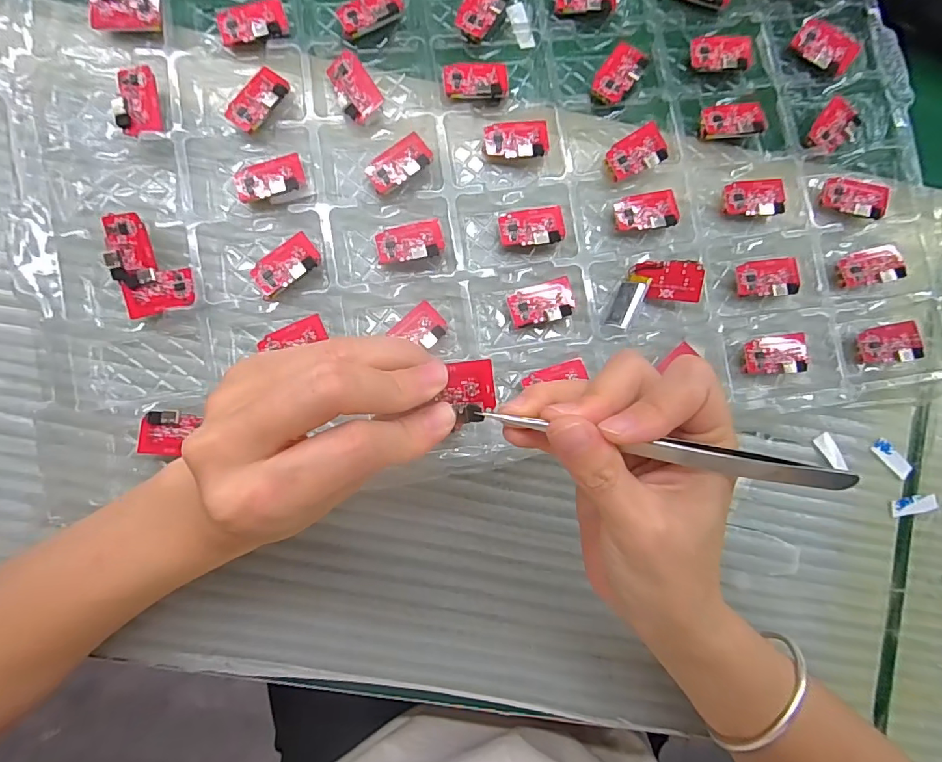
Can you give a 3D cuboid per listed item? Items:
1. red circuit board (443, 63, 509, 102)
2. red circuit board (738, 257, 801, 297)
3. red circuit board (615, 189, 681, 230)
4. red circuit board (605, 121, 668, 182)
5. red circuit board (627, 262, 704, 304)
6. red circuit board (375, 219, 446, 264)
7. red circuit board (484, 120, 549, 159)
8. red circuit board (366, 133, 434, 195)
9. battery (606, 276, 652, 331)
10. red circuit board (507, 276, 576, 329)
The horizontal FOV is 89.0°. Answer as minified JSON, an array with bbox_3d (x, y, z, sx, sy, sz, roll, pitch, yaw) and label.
[{"bbox_3d":[0.003,-0.167,0.270,0.035,0.011,0.021,-5,88,-5],"label":"red circuit board"},{"bbox_3d":[0.168,-0.058,0.272,0.032,0.011,0.021,-3,88,-5],"label":"red circuit board"},{"bbox_3d":[0.098,-0.095,0.270,0.036,0.010,0.021,-8,89,-5],"label":"red circuit board"},{"bbox_3d":[0.093,-0.128,0.272,0.036,0.009,0.021,-32,91,-5],"label":"red circuit board"},{"bbox_3d":[0.108,-0.055,0.265,0.037,0.004,0.021,9,103,23],"label":"red circuit board"},{"bbox_3d":[-0.033,-0.074,0.257,0.036,0.004,0.021,-13,78,-2],"label":"red circuit board"},{"bbox_3d":[0.026,-0.134,0.266,0.036,0.004,0.022,-6,81,-2],"label":"red circuit board"},{"bbox_3d":[-0.039,-0.117,0.258,0.036,0.006,0.020,-39,79,0],"label":"red circuit board"},{"bbox_3d":[0.086,-0.044,0.265,0.015,0.005,0.033,28,83,27],"label":"battery"},{"bbox_3d":[0.039,-0.042,0.264,0.035,0.011,0.022,-21,90,-5],"label":"red circuit board"}]

